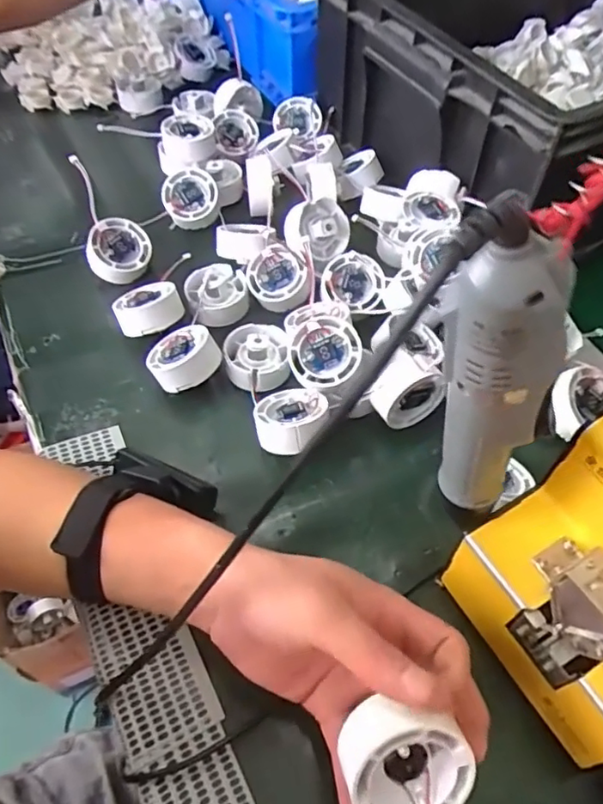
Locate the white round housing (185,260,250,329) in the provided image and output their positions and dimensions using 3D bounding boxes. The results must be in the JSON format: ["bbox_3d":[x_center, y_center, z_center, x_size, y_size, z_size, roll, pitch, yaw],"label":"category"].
[{"bbox_3d":[-0.074,-0.097,0.514,0.053,0.028,0.053,-1,56,2],"label":"white round housing"}]

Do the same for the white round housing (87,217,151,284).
[{"bbox_3d":[-0.169,-0.140,0.536,0.055,0.027,0.056,4,77,-17],"label":"white round housing"}]

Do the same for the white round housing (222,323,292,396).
[{"bbox_3d":[-0.036,-0.038,0.471,0.050,0.028,0.059,-6,55,-4],"label":"white round housing"}]

